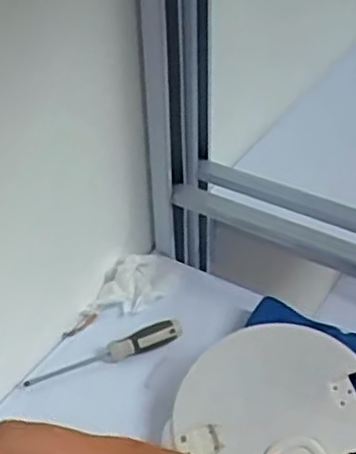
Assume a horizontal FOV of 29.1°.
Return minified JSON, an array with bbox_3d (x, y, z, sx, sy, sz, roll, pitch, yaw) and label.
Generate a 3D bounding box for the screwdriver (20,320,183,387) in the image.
[{"bbox_3d":[-0.084,0.146,0.795,0.186,0.026,0.028,-16,41,-15],"label":"screwdriver"}]

